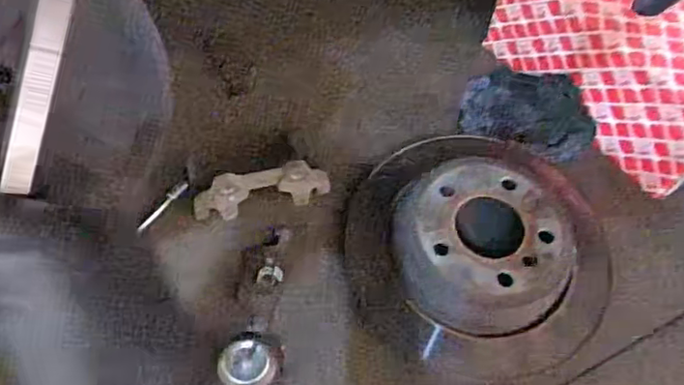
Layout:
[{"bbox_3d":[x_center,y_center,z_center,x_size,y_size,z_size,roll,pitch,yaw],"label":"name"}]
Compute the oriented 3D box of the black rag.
[{"bbox_3d":[0.240,-0.106,0.797,0.176,0.054,0.111,26,61,12],"label":"black rag"}]

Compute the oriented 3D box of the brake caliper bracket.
[{"bbox_3d":[-0.085,-0.001,0.687,0.151,0.060,0.042,-11,60,-10],"label":"brake caliper bracket"}]

